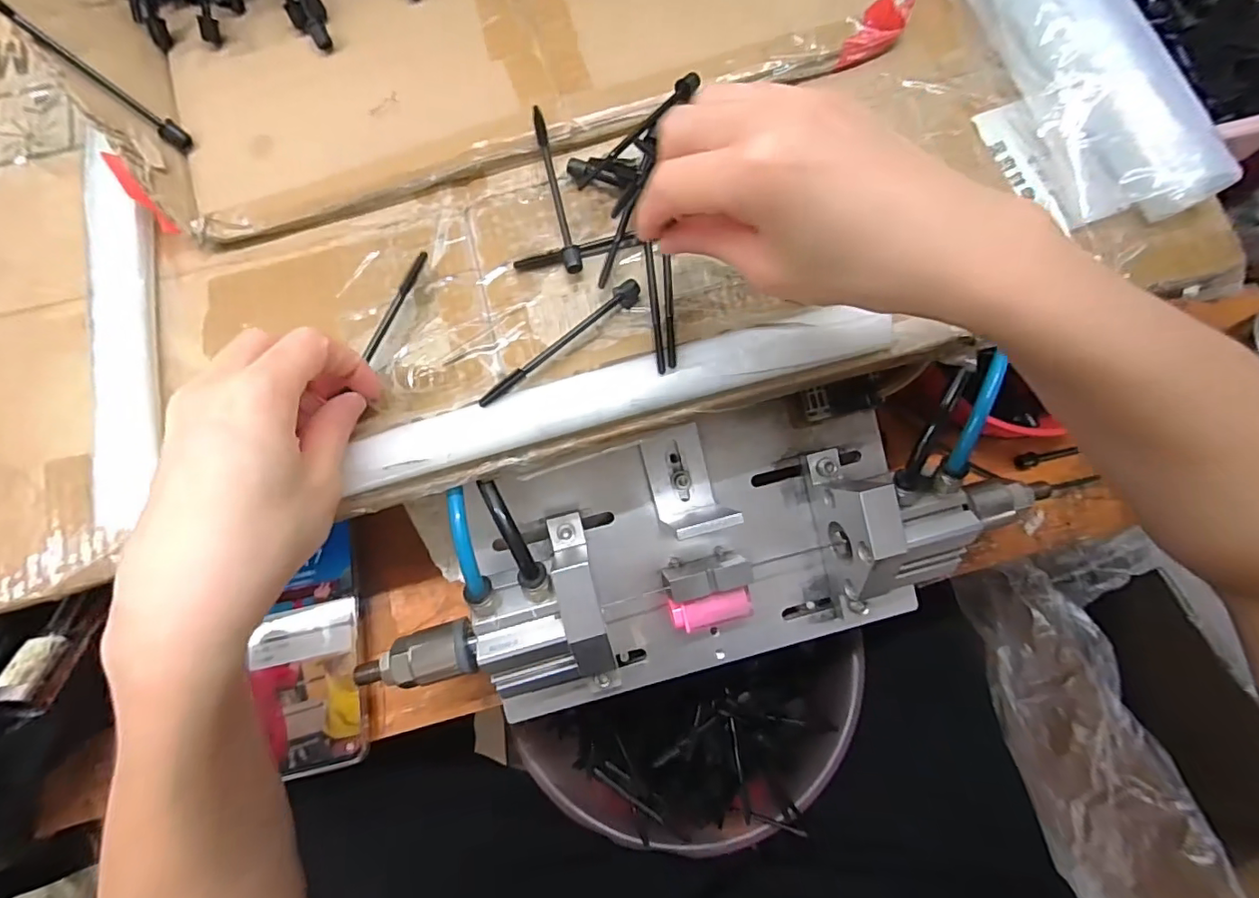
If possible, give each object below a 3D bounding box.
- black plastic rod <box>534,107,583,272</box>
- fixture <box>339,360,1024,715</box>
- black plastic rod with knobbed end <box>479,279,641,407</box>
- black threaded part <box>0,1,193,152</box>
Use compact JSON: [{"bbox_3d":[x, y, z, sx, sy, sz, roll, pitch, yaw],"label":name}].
[{"bbox_3d":[-0.039,-0.139,0.288,0.009,0.018,0.098,-12,72,-4],"label":"black plastic rod"},{"bbox_3d":[0.043,0.054,0.313,0.358,0.108,0.139,-14,72,-4],"label":"fixture"},{"bbox_3d":[-0.033,-0.052,0.267,0.098,0.013,0.010,-41,75,-12],"label":"black plastic rod with knobbed end"},{"bbox_3d":[-0.278,-0.194,0.273,0.097,0.006,0.011,37,71,-31],"label":"black threaded part"}]

